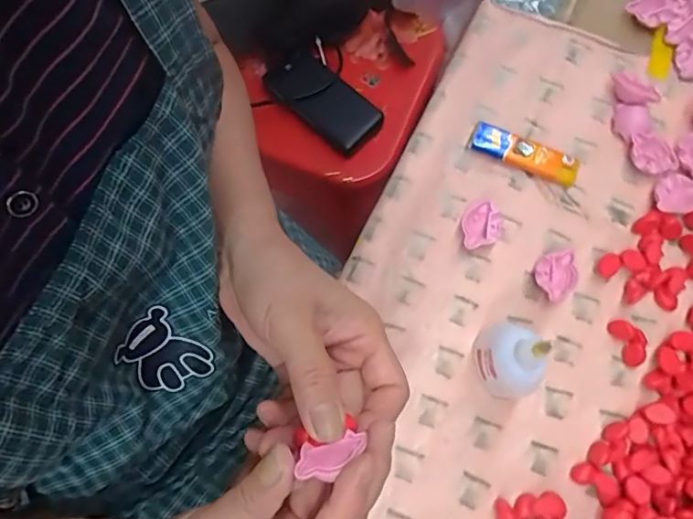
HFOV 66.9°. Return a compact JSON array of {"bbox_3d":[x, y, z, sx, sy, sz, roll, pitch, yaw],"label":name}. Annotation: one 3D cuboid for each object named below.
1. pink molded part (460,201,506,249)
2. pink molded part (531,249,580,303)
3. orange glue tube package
[{"bbox_3d":[0.093,-0.023,0.370,0.029,0.015,0.029,-26,76,-8],"label":"pink molded part"},{"bbox_3d":[0.145,0.011,0.361,0.030,0.014,0.029,-28,76,-8],"label":"pink molded part"},{"bbox_3d":[0.128,-0.075,0.380,0.076,0.014,0.021,27,75,7],"label":"orange glue tube package"}]

